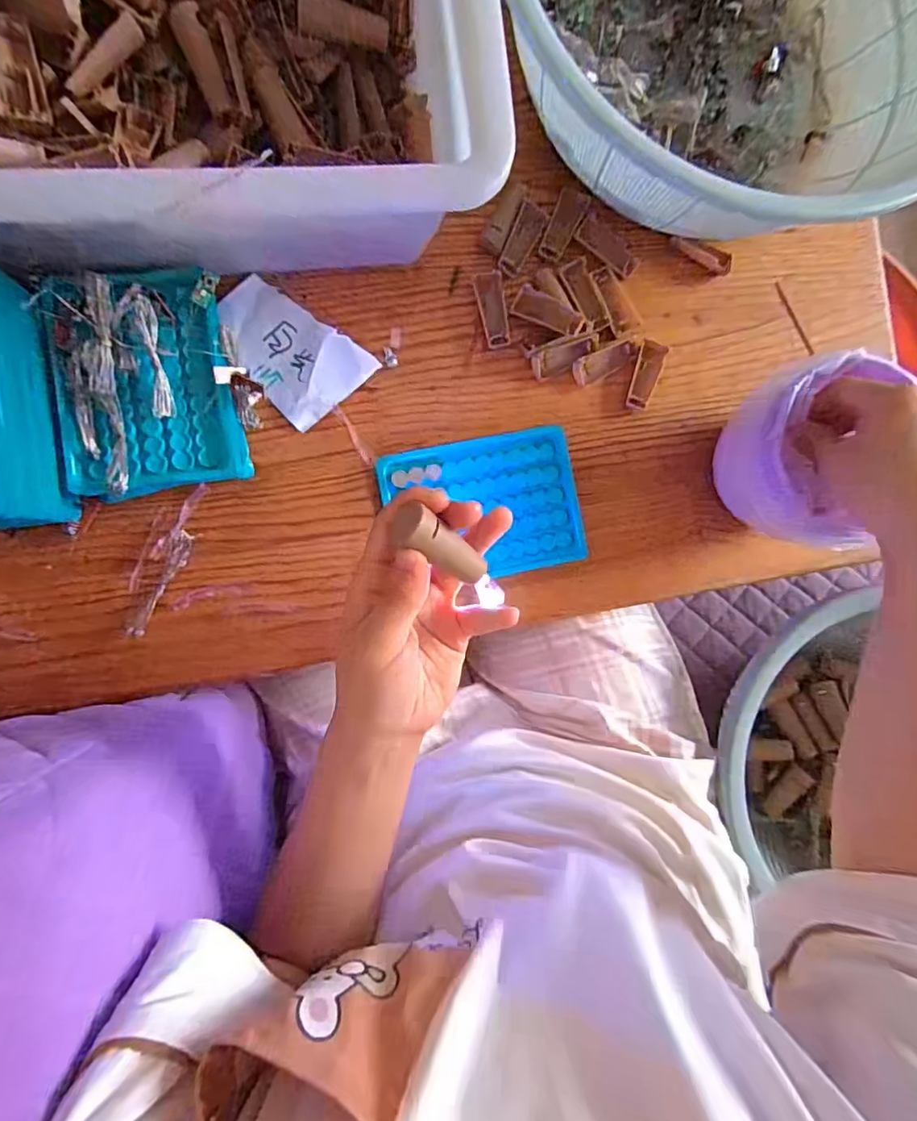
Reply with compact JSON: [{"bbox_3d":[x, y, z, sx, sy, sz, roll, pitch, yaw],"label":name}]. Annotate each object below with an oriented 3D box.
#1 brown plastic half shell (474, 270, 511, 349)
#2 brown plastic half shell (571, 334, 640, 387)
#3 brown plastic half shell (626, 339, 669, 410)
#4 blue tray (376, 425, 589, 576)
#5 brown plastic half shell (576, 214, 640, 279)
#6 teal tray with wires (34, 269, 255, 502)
[{"bbox_3d":[0.024,-0.175,0.367,0.019,0.005,0.050,-9,91,-9],"label":"brown plastic half shell"},{"bbox_3d":[0.106,-0.145,0.378,0.051,0.007,0.019,-28,94,-9],"label":"brown plastic half shell"},{"bbox_3d":[0.136,-0.134,0.379,0.019,0.007,0.047,14,87,-9],"label":"brown plastic half shell"},{"bbox_3d":[0.018,-0.037,0.362,0.130,0.010,0.094,-11,91,-9],"label":"blue tray"},{"bbox_3d":[0.107,-0.224,0.375,0.049,0.004,0.021,35,84,-7],"label":"brown plastic half shell"},{"bbox_3d":[-0.189,-0.106,0.312,0.099,0.035,0.131,-10,91,-9],"label":"teal tray with wires"}]

